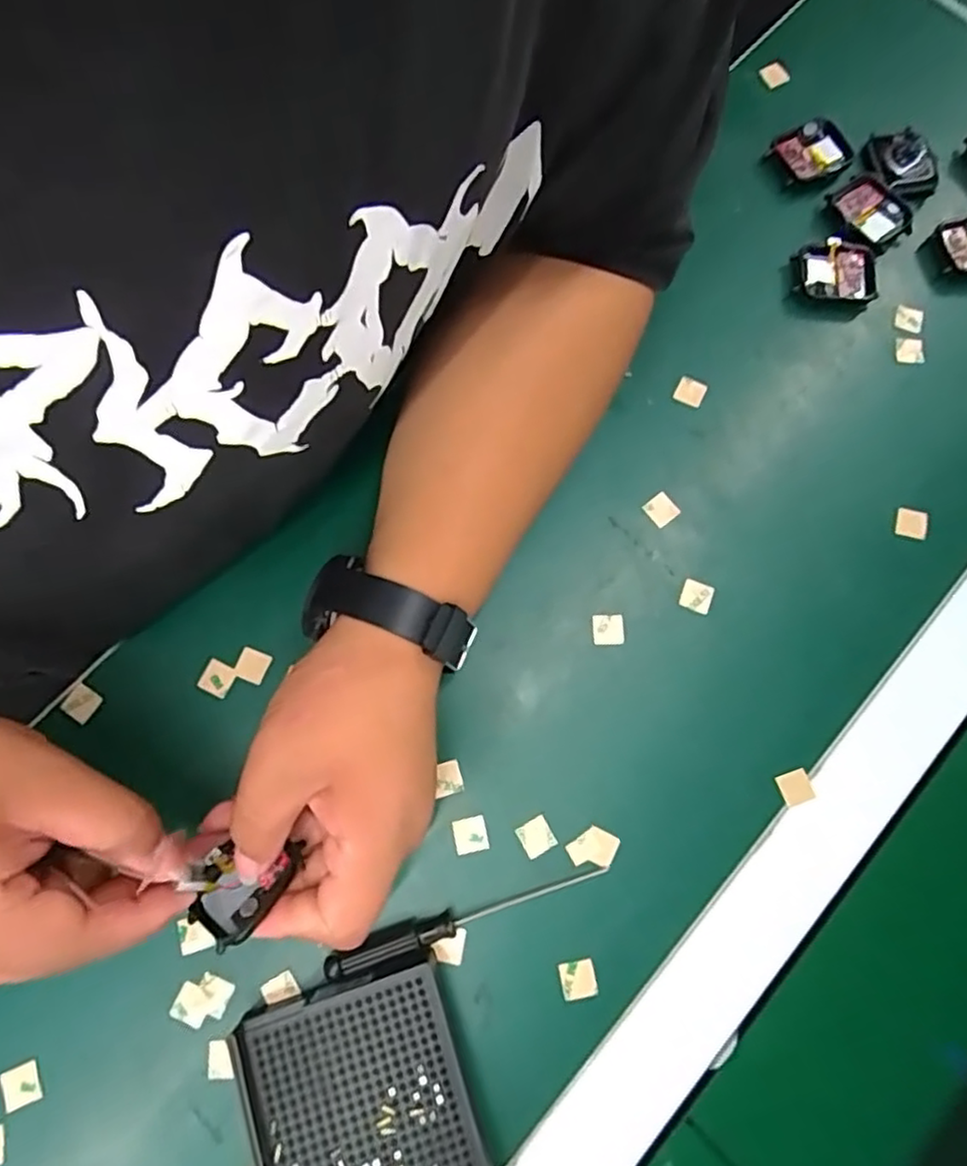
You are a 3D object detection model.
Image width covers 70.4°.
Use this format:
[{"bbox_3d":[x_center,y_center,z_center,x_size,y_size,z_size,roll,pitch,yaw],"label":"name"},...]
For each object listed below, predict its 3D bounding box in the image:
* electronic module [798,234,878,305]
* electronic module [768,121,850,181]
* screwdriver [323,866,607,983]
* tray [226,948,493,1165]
[{"bbox_3d":[0.204,-0.180,0.397,0.043,0.016,0.033,0,77,-2],"label":"electronic module"},{"bbox_3d":[0.200,-0.264,0.417,0.040,0.013,0.038,-31,80,-8],"label":"electronic module"},{"bbox_3d":[-0.008,0.153,0.314,0.131,0.017,0.012,-17,76,-4],"label":"screwdriver"},{"bbox_3d":[-0.045,0.242,0.287,0.090,0.022,0.140,-19,76,-4],"label":"tray"}]

